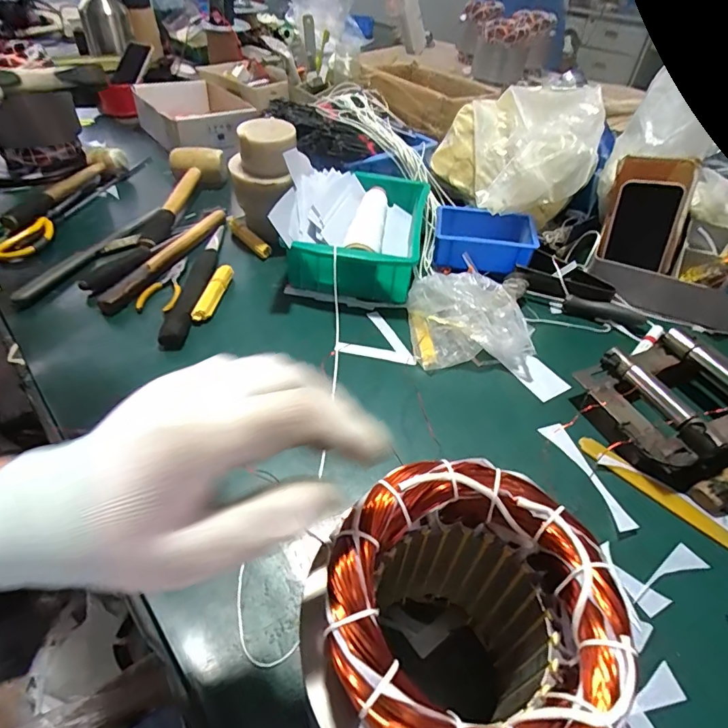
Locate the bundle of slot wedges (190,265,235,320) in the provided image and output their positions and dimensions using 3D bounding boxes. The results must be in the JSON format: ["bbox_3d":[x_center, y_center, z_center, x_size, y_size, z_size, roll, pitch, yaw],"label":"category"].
[{"bbox_3d":[-0.192,-0.092,0.587,0.017,0.019,0.092,13,46,8],"label":"bundle of slot wedges"}]

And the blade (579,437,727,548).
[{"bbox_3d":[0.282,0.122,0.432,0.164,0.006,0.022,35,64,27],"label":"blade"}]

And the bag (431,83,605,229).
[{"bbox_3d":[0.219,-0.319,0.709,0.226,0.177,0.174,13,46,8],"label":"bag"}]

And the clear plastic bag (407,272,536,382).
[{"bbox_3d":[0.129,-0.060,0.551,0.136,0.072,0.122,2,44,-3],"label":"clear plastic bag"}]

